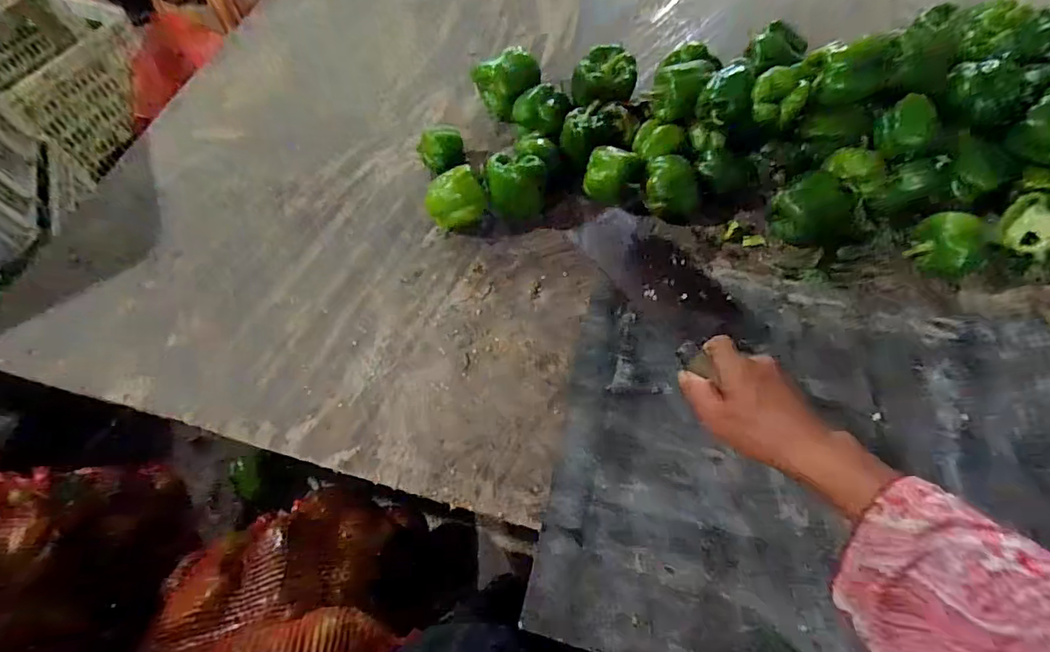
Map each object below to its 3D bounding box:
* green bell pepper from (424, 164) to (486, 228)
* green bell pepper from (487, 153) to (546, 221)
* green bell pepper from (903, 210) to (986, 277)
[{"bbox_3d":[-0.080,-0.145,0.591,0.067,0.068,0.054,-15,61,-5],"label":"green bell pepper"},{"bbox_3d":[-0.008,-0.161,0.579,0.065,0.069,0.070,-3,60,2],"label":"green bell pepper"},{"bbox_3d":[0.434,-0.086,0.498,0.048,0.050,0.064,-37,65,-16],"label":"green bell pepper"}]

